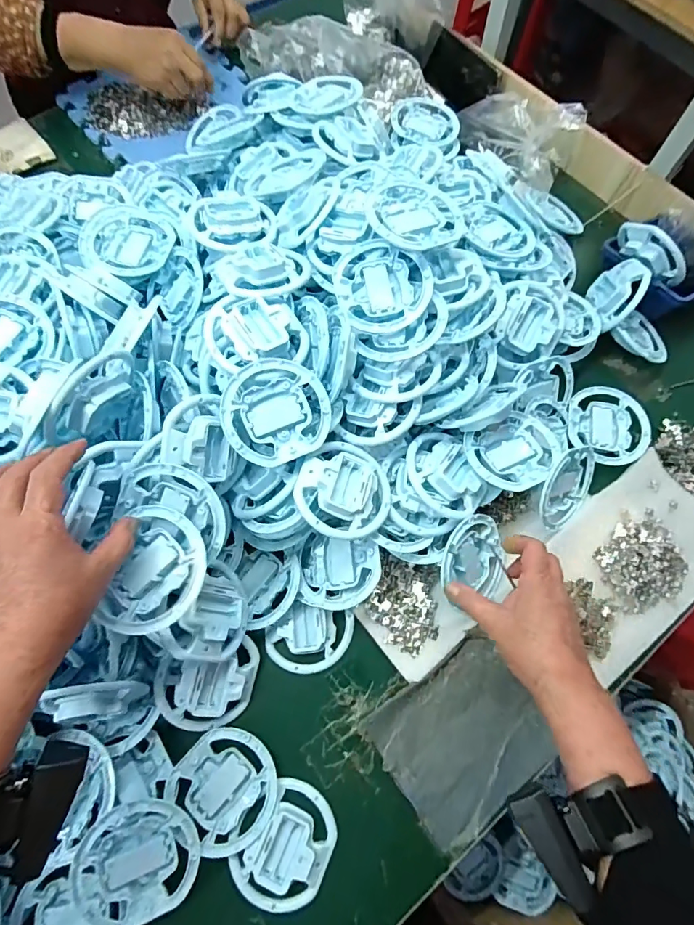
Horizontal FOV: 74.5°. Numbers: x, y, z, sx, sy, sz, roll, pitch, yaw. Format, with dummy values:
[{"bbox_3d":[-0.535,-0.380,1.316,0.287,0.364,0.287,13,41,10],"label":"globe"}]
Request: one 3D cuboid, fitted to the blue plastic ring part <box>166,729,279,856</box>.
[{"bbox_3d":[-0.118,0.324,0.456,0.092,0.017,0.103,-38,76,-12],"label":"blue plastic ring part"}]

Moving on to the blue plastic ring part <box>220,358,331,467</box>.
[{"bbox_3d":[-0.072,-0.051,0.454,0.102,0.025,0.102,3,81,-19],"label":"blue plastic ring part"}]

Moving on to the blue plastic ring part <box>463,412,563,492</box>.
[{"bbox_3d":[0.191,-0.012,0.520,0.111,0.028,0.086,-27,74,-9],"label":"blue plastic ring part"}]

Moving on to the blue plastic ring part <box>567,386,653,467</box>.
[{"bbox_3d":[0.343,-0.047,0.597,0.103,0.013,0.108,0,72,-1],"label":"blue plastic ring part"}]

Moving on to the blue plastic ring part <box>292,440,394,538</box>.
[{"bbox_3d":[-0.001,0.025,0.465,0.100,0.028,0.100,8,60,-13],"label":"blue plastic ring part"}]

